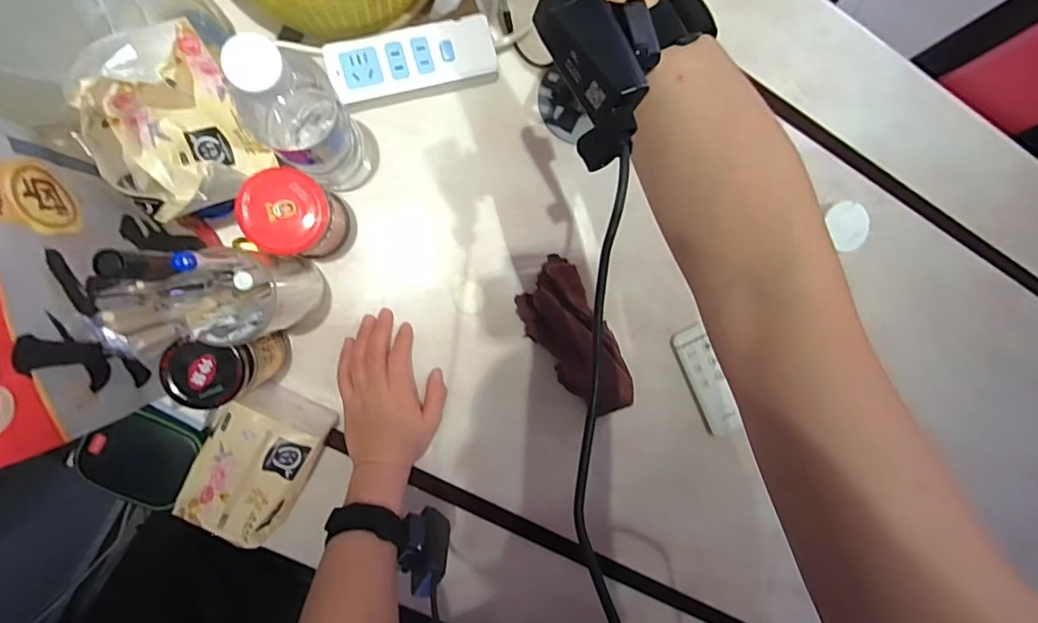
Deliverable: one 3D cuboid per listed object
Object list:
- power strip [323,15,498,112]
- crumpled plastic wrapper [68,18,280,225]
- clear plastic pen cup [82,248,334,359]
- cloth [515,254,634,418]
[{"bbox_3d":[-0.100,-0.236,0.483,0.150,0.031,0.060,-19,96,-7],"label":"power strip"},{"bbox_3d":[-0.246,-0.129,0.365,0.116,0.085,0.090,-43,99,-4],"label":"crumpled plastic wrapper"},{"bbox_3d":[-0.208,-0.010,0.380,0.069,0.249,0.060,-8,95,-8],"label":"clear plastic pen cup"},{"bbox_3d":[0.061,0.032,0.532,0.075,0.039,0.171,-29,98,-6],"label":"cloth"}]

